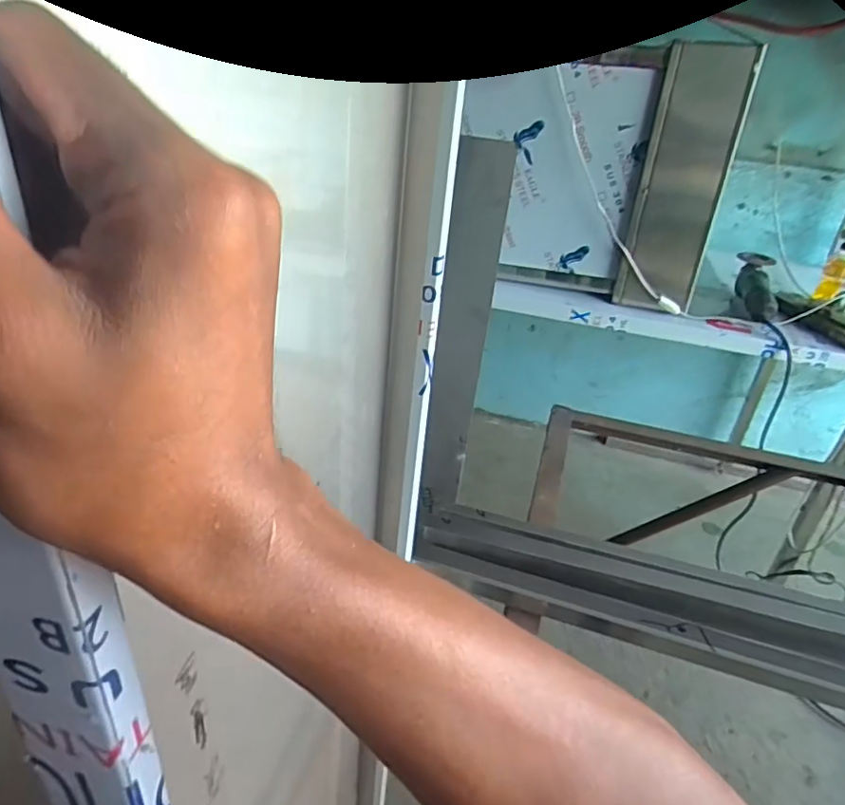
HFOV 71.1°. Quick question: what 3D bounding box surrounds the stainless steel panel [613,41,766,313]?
[{"bbox_3d":[0.560,-0.455,1.283,0.171,0.540,0.030,12,31,10],"label":"stainless steel panel"}]

